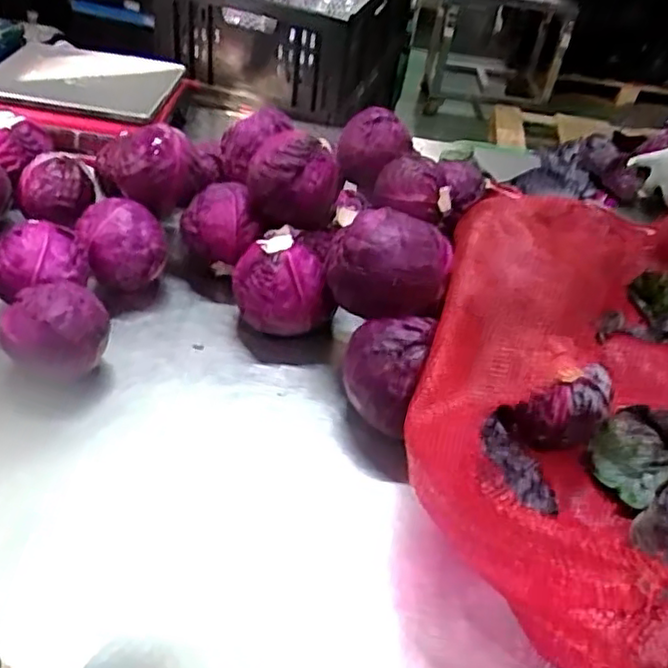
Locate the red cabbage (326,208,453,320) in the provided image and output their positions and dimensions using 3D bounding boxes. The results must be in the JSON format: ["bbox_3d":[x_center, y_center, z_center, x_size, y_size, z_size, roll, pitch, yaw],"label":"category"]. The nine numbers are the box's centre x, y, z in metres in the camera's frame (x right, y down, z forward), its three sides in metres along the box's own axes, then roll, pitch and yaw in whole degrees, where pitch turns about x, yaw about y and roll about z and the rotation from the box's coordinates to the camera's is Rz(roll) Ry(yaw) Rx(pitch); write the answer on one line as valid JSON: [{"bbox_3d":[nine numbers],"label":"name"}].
[{"bbox_3d":[0.068,-0.089,0.797,0.132,0.112,0.119,15,41,8],"label":"red cabbage"}]

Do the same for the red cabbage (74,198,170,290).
[{"bbox_3d":[-0.284,-0.111,0.909,0.100,0.110,0.095,-24,50,-32],"label":"red cabbage"}]

